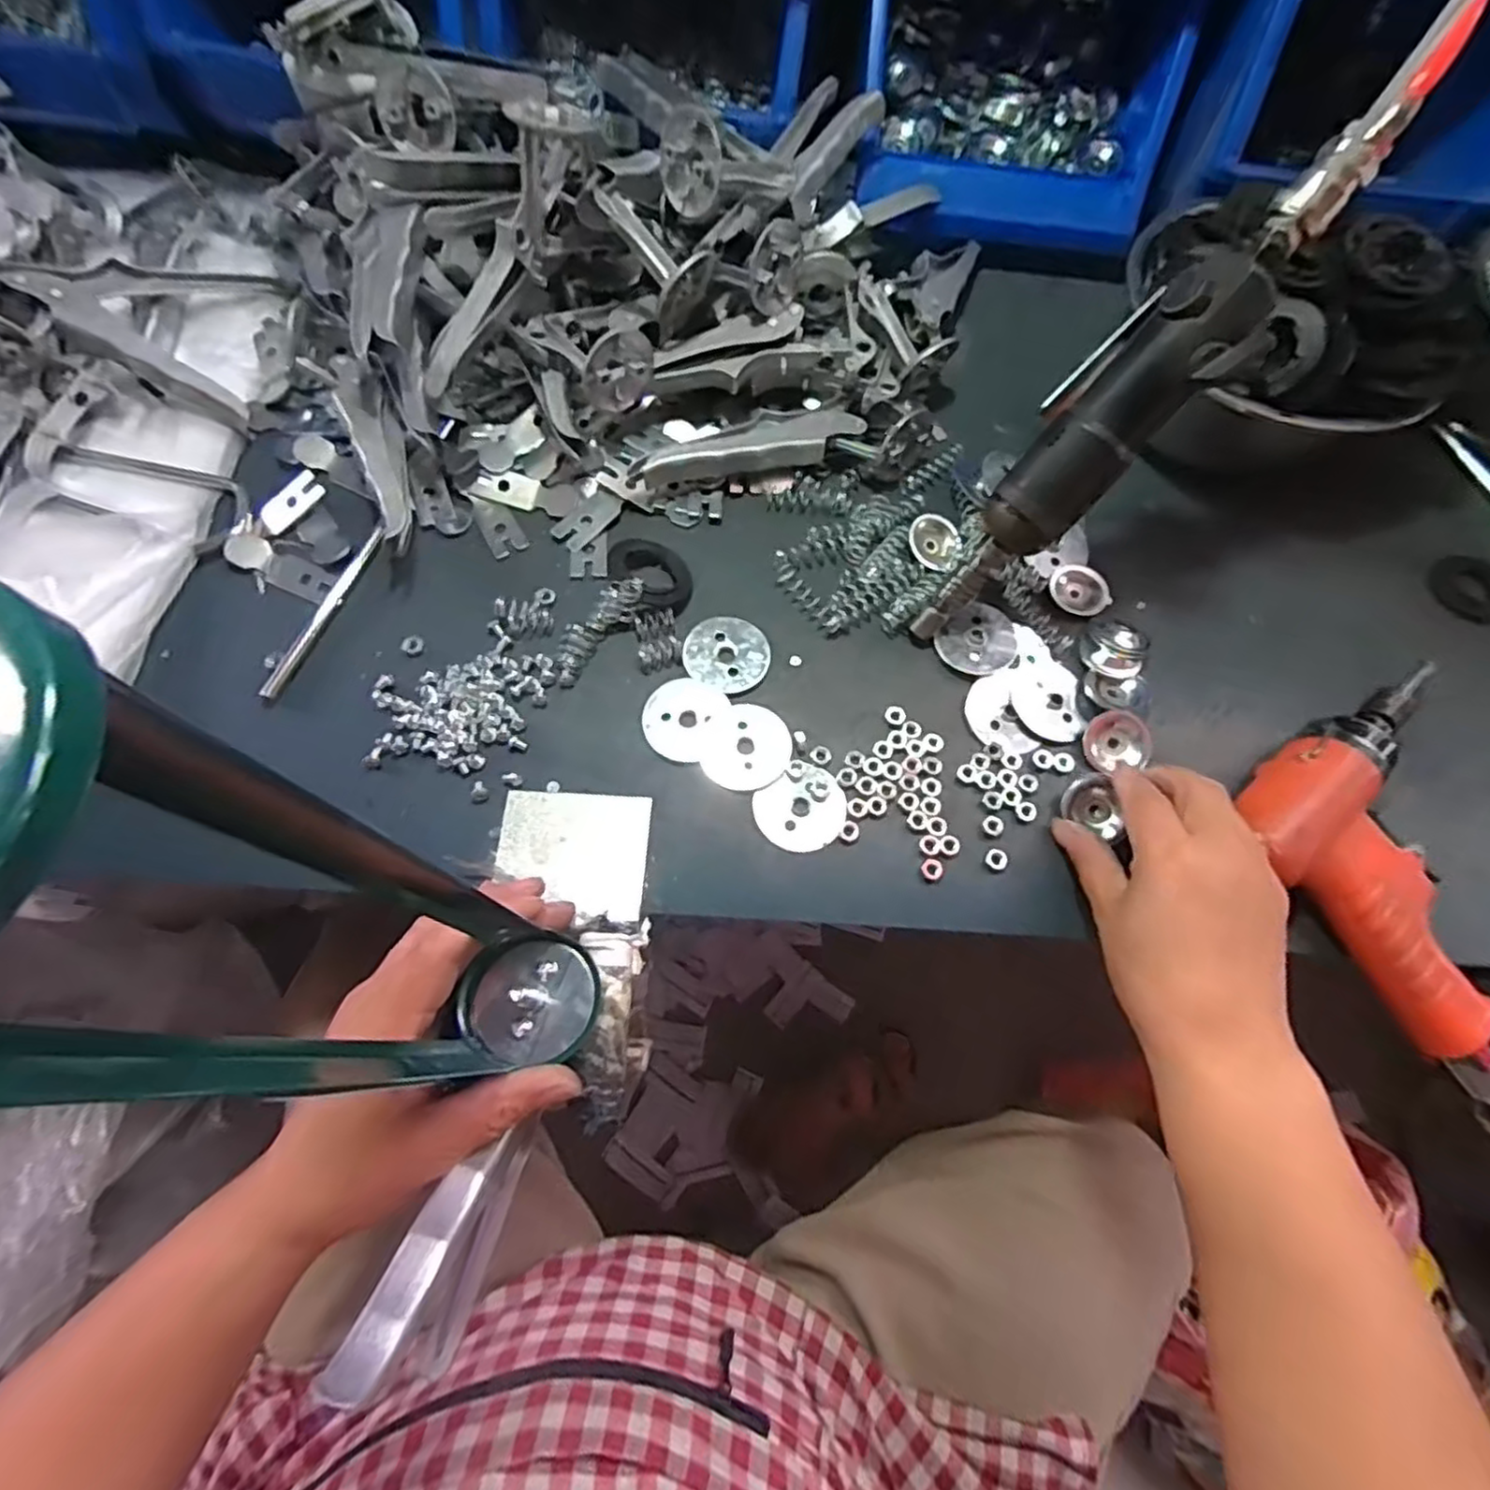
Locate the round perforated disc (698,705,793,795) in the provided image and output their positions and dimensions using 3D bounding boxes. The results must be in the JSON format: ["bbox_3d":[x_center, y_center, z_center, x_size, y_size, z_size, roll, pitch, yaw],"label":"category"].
[{"bbox_3d":[0.001,0.001,0.361,0.044,0.004,0.047,1,69,-2],"label":"round perforated disc"}]

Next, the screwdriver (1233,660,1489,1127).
[{"bbox_3d":[0.352,0.071,0.332,0.151,0.037,0.210,-37,75,-15],"label":"screwdriver"}]

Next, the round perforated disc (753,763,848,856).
[{"bbox_3d":[0.030,0.033,0.352,0.045,0.004,0.040,-34,74,-14],"label":"round perforated disc"}]

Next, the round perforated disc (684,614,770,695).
[{"bbox_3d":[-0.010,-0.051,0.380,0.045,0.004,0.045,1,69,-2],"label":"round perforated disc"}]

